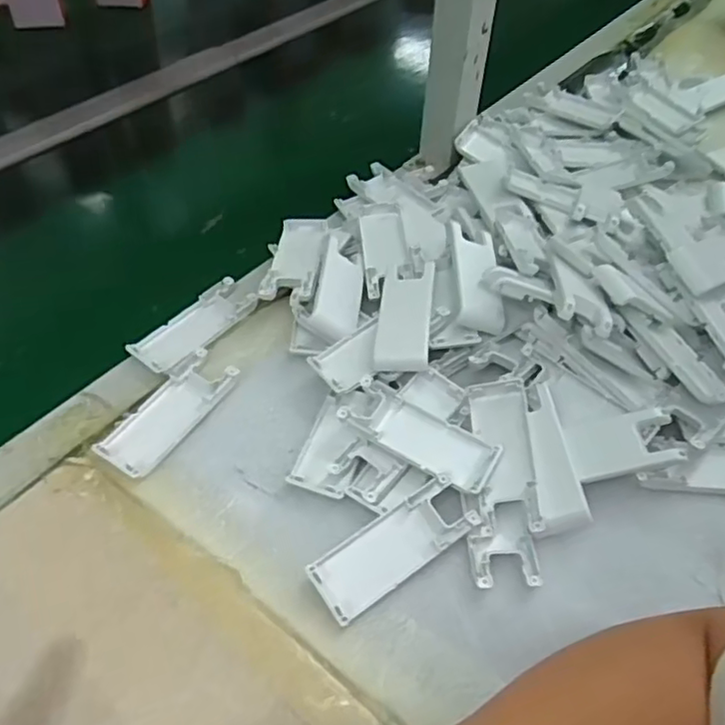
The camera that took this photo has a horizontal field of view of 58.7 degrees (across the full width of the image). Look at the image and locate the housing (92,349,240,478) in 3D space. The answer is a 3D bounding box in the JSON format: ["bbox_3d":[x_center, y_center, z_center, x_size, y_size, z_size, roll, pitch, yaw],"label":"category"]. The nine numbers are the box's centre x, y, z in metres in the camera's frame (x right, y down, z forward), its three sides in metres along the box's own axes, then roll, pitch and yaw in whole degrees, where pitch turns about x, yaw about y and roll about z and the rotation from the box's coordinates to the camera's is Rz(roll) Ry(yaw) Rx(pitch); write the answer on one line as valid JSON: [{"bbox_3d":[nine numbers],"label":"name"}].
[{"bbox_3d":[-0.135,0.036,0.455,0.039,0.018,0.105,28,54,19],"label":"housing"}]

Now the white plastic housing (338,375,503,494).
[{"bbox_3d":[0.039,0.049,0.439,0.104,0.017,0.037,27,54,18],"label":"white plastic housing"}]

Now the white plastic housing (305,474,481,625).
[{"bbox_3d":[0.019,0.114,0.398,0.105,0.019,0.039,-28,57,-24],"label":"white plastic housing"}]

